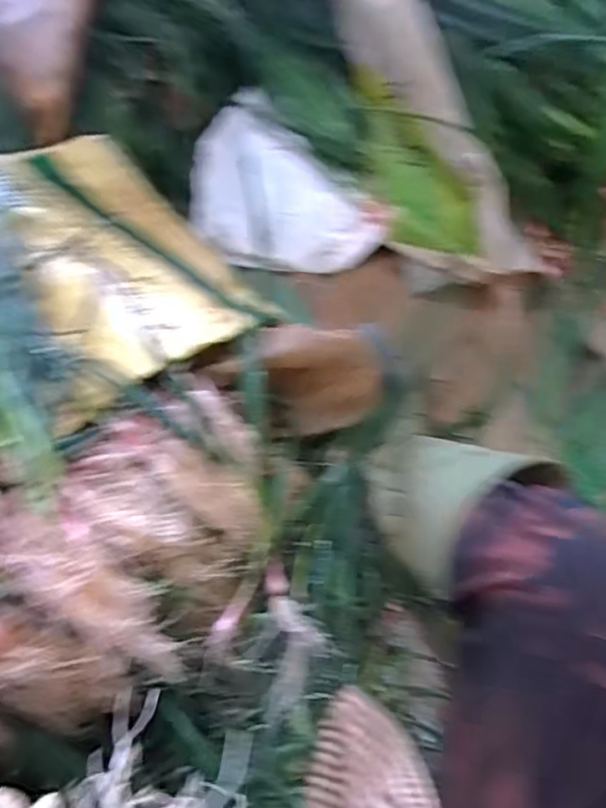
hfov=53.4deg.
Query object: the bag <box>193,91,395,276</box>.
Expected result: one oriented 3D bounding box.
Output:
[{"bbox_3d":[-0.044,-0.288,0.868,0.280,0.108,0.191,39,67,22],"label":"bag"}]

